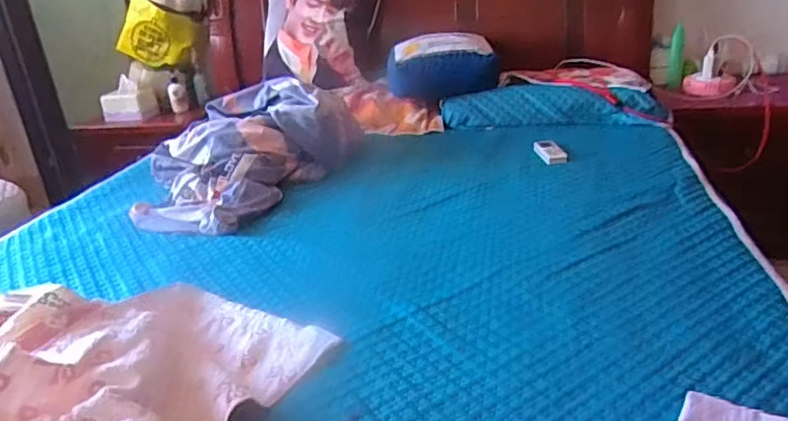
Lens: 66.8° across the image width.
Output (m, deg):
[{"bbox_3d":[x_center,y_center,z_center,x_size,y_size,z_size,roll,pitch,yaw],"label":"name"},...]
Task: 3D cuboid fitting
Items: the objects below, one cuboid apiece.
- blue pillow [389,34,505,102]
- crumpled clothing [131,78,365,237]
[{"bbox_3d":[0.146,-0.465,1.898,0.335,0.157,0.206,-5,24,-1],"label":"blue pillow"},{"bbox_3d":[-0.388,-0.161,1.451,0.374,0.204,0.546,9,27,28],"label":"crumpled clothing"}]

